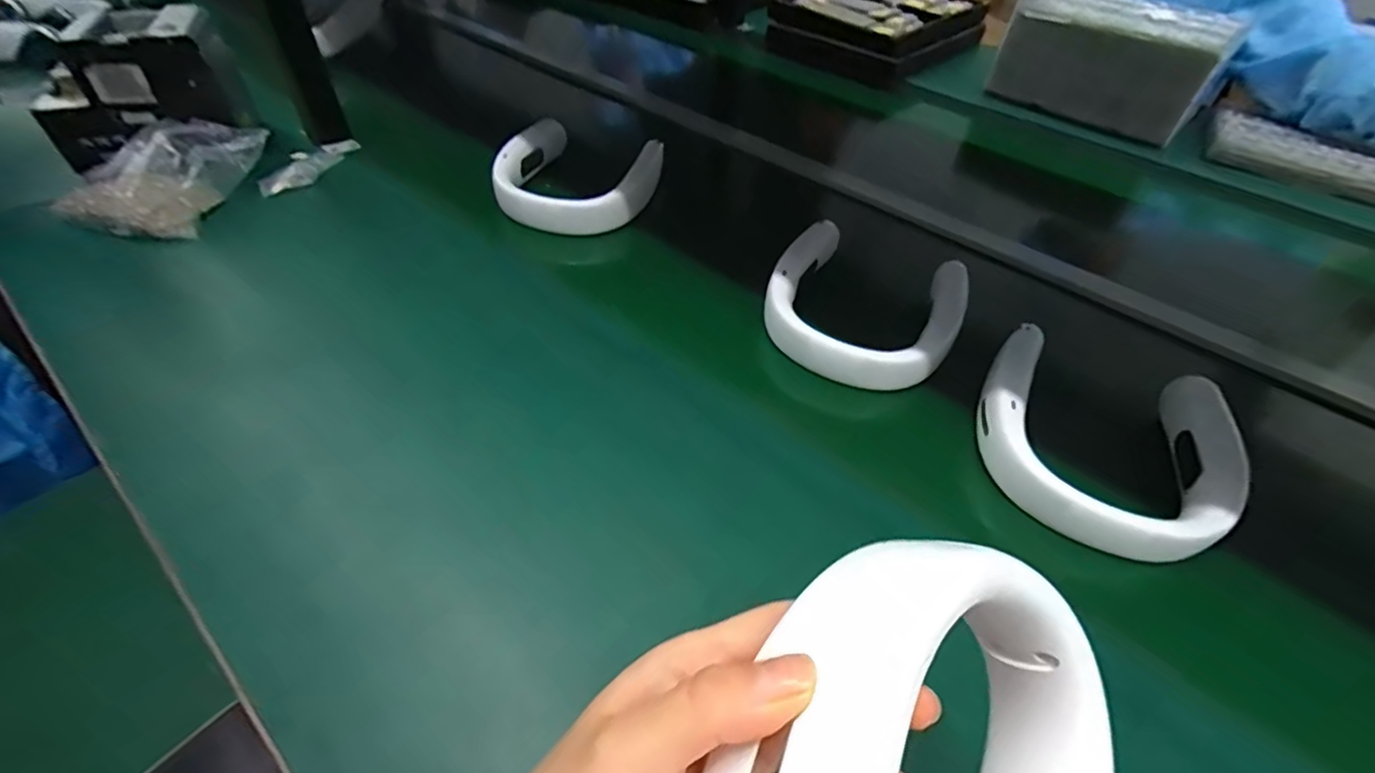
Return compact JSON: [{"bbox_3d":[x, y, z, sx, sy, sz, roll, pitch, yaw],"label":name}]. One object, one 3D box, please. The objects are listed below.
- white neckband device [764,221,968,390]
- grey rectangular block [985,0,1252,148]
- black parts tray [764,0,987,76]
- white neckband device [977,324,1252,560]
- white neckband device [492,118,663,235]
[{"bbox_3d":[0.176,-0.086,0.583,0.177,0.046,0.196,22,51,15],"label":"white neckband device"},{"bbox_3d":[0.751,-0.590,1.037,0.317,0.151,0.233,30,53,21],"label":"grey rectangular block"},{"bbox_3d":[0.432,-0.806,1.280,0.469,0.067,0.359,-34,59,-29],"label":"black parts tray"},{"bbox_3d":[0.342,0.040,0.479,0.188,0.042,0.199,20,50,14],"label":"white neckband device"},{"bbox_3d":[-0.140,-0.262,0.728,0.191,0.046,0.206,2,48,-2],"label":"white neckband device"}]

